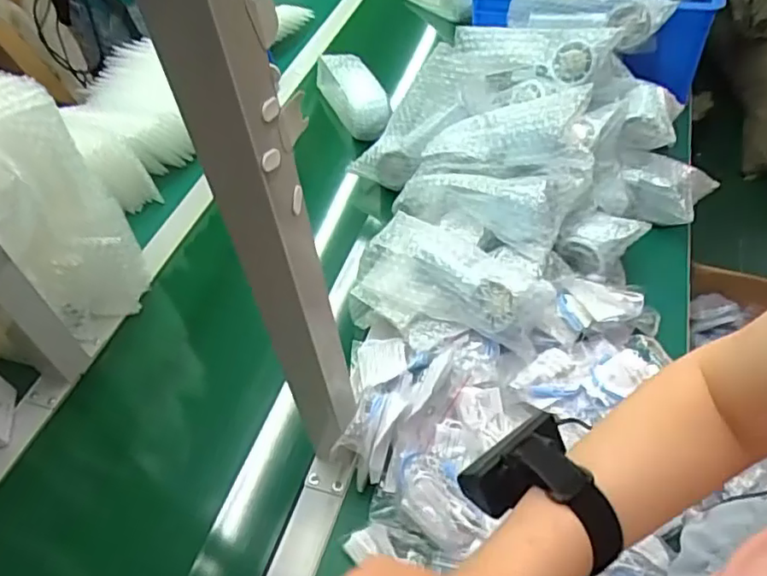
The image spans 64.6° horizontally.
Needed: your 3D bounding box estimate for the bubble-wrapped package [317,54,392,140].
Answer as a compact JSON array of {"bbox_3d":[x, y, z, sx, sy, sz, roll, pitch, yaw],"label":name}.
[{"bbox_3d":[-0.045,-0.316,0.991,0.074,0.073,0.192,-20,49,-11],"label":"bubble-wrapped package"}]

